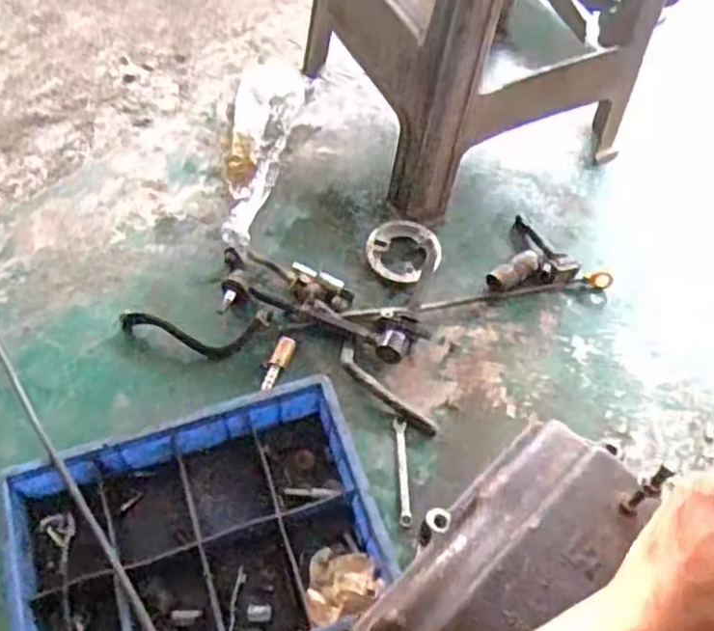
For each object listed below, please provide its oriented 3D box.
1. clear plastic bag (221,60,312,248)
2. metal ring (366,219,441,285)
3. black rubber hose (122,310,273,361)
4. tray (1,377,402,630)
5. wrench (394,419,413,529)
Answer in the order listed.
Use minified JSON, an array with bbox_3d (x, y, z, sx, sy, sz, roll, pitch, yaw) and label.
[{"bbox_3d":[-0.185,-0.306,1.331,0.125,0.029,0.435,11,60,5],"label":"clear plastic bag"},{"bbox_3d":[0.076,-0.111,1.224,0.115,0.017,0.133,-6,60,-5],"label":"metal ring"},{"bbox_3d":[-0.247,0.027,1.136,0.228,0.018,0.078,-2,60,-3],"label":"black rubber hose"},{"bbox_3d":[-0.200,0.289,0.952,0.456,0.091,0.314,-18,62,-12],"label":"tray"},{"bbox_3d":[0.067,0.227,1.077,0.018,0.010,0.156,0,58,-2],"label":"wrench"}]

